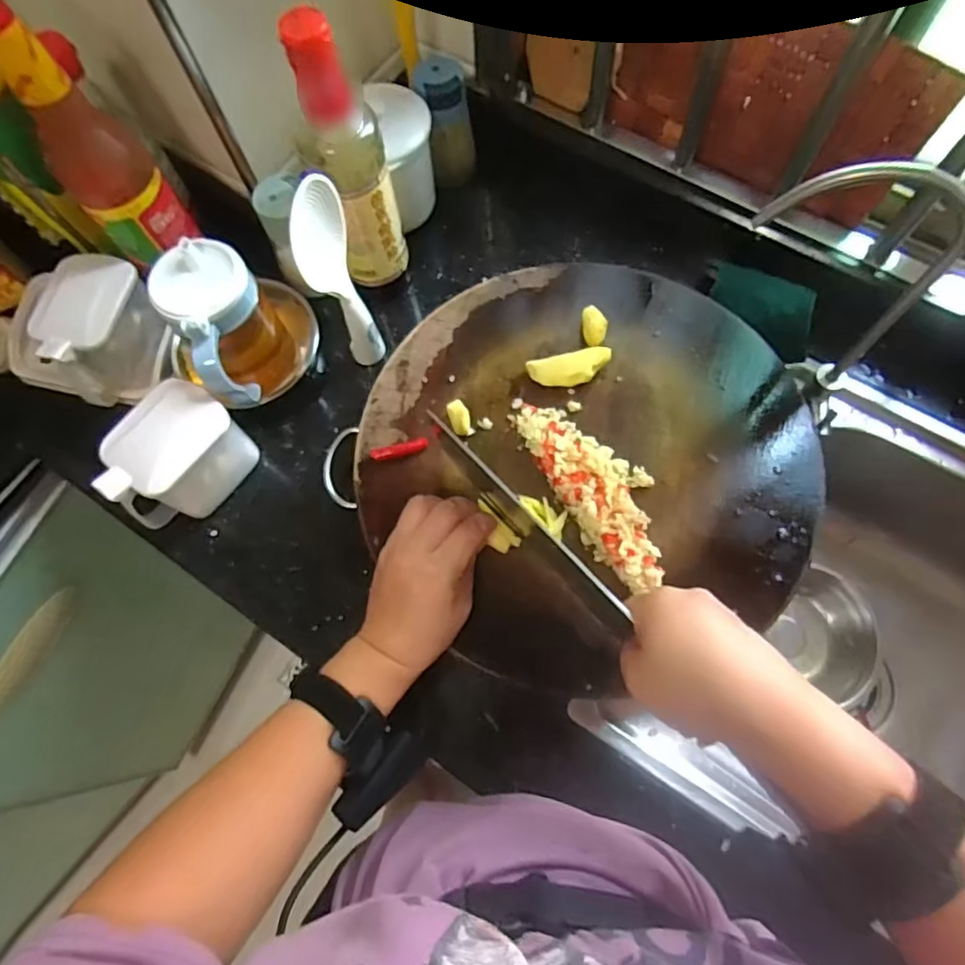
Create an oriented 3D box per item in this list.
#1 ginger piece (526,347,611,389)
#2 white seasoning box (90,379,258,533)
[{"bbox_3d":[0.075,-0.094,0.510,0.068,0.023,0.031,-12,71,-2],"label":"ginger piece"},{"bbox_3d":[-0.259,-0.020,0.507,0.067,0.077,0.109,37,76,13],"label":"white seasoning box"}]

